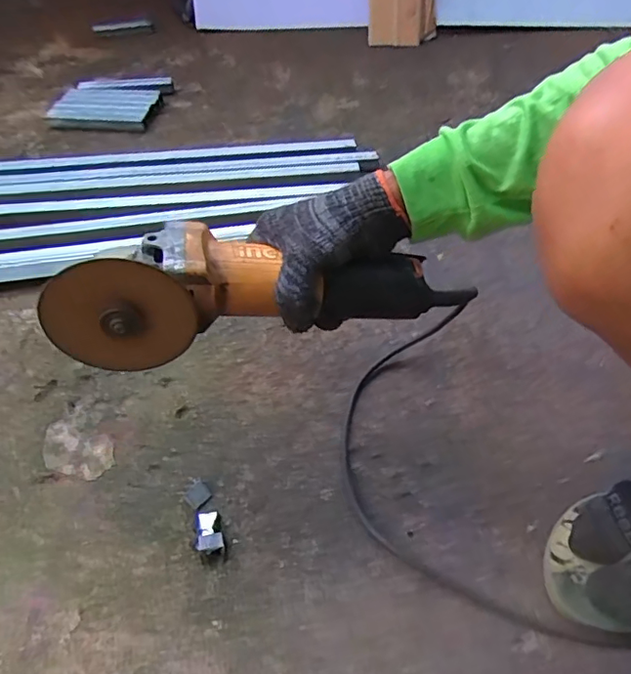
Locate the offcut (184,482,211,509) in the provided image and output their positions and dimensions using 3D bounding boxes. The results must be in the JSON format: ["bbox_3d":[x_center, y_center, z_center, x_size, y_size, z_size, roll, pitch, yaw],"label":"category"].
[{"bbox_3d":[-0.106,0.142,0.488,0.020,0.004,0.019,-34,58,-25],"label":"offcut"}]

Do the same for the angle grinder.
[{"bbox_3d":[-0.034,-0.042,0.429,0.320,0.089,0.070,-6,49,-21],"label":"angle grinder"}]

